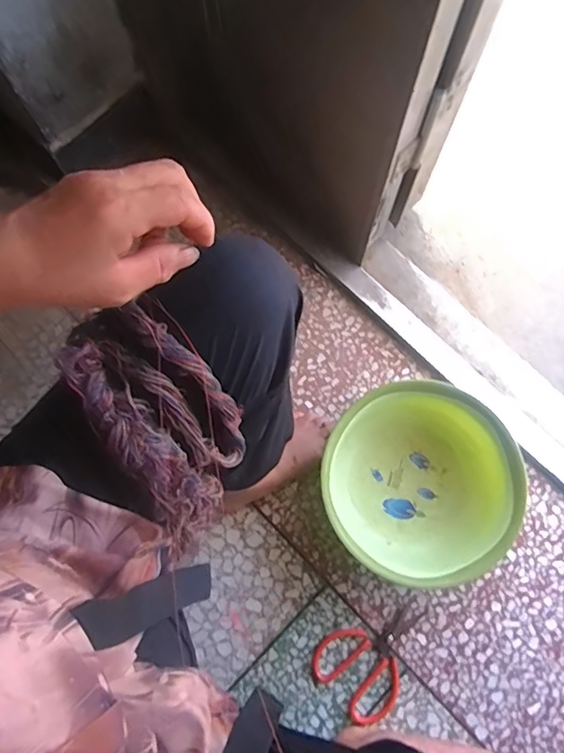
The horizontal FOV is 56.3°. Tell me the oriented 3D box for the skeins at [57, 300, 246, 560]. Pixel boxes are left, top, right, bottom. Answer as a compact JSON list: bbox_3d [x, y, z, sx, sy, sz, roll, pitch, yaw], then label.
[{"bbox_3d":[-0.090,0.034,0.425,0.102,0.101,0.177,-28,78,-6],"label":"skeins"}]

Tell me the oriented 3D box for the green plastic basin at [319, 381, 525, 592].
[{"bbox_3d":[0.191,0.145,0.734,0.251,0.128,0.249,0,74,1],"label":"green plastic basin"}]

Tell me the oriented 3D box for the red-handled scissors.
[{"bbox_3d":[0.129,0.385,0.737,0.120,0.004,0.163,43,79,12],"label":"red-handled scissors"}]

